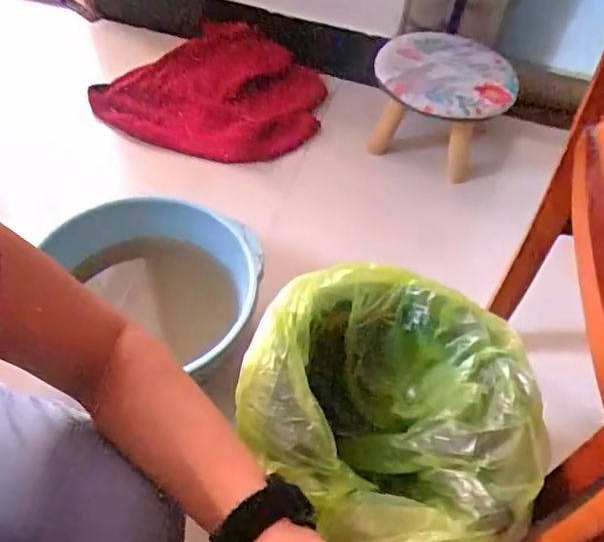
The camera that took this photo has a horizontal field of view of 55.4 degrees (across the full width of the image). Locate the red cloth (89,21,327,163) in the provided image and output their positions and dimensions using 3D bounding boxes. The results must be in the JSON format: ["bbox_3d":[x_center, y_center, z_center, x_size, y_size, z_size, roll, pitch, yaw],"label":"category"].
[{"bbox_3d":[-0.176,-0.378,1.210,0.420,0.097,0.351,15,52,7],"label":"red cloth"}]

